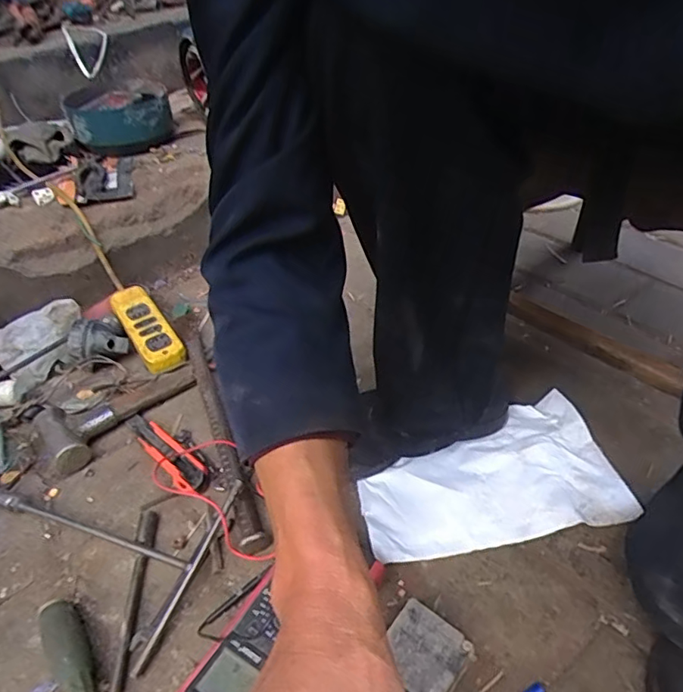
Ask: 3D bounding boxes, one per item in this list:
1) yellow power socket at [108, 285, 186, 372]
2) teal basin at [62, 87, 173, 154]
[{"bbox_3d":[-0.299,-0.032,0.811,0.059,0.036,0.199,-27,43,-23],"label":"yellow power socket"},{"bbox_3d":[-0.443,-0.458,1.066,0.183,0.077,0.220,-21,40,-15],"label":"teal basin"}]

